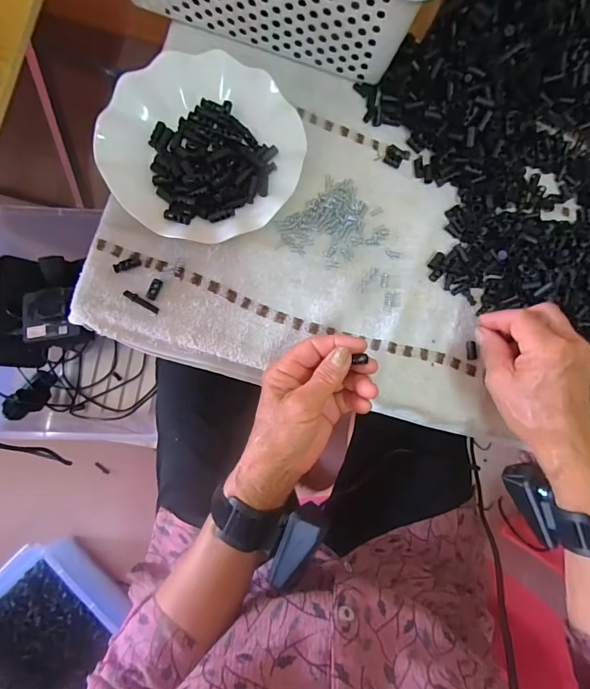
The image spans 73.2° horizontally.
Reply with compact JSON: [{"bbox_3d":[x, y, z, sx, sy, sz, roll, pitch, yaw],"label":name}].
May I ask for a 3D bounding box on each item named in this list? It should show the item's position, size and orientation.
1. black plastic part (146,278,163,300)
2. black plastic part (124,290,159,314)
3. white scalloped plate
[{"bbox_3d":[-0.132,-0.052,0.372,0.010,0.004,0.020,25,83,-3],"label":"black plastic part"},{"bbox_3d":[-0.144,-0.040,0.371,0.035,0.004,0.007,33,82,-2],"label":"black plastic part"},{"bbox_3d":[-0.088,-0.191,0.375,0.177,0.027,0.182,-31,88,-8],"label":"white scalloped plate"}]

